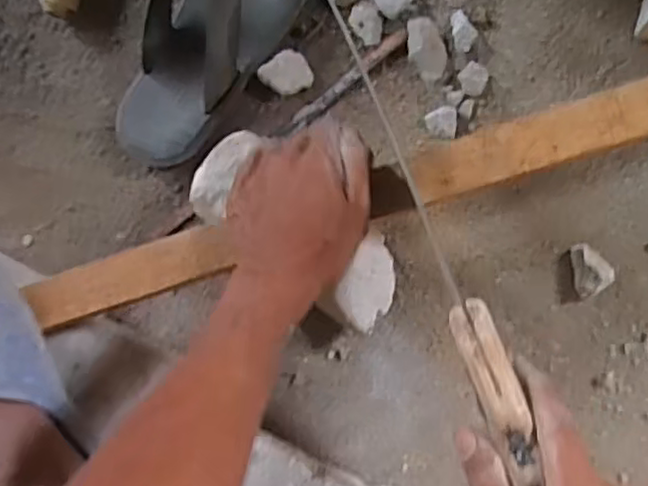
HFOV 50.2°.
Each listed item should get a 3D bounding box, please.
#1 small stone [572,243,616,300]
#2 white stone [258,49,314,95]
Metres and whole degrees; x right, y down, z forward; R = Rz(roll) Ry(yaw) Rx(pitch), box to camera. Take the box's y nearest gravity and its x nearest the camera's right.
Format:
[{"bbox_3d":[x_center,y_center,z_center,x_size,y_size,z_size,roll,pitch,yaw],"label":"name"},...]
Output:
[{"bbox_3d":[0.219,0.022,0.562,0.029,0.019,0.043,-7,86,9],"label":"small stone"},{"bbox_3d":[-0.032,-0.150,0.619,0.041,0.017,0.038,-1,86,9],"label":"white stone"}]

